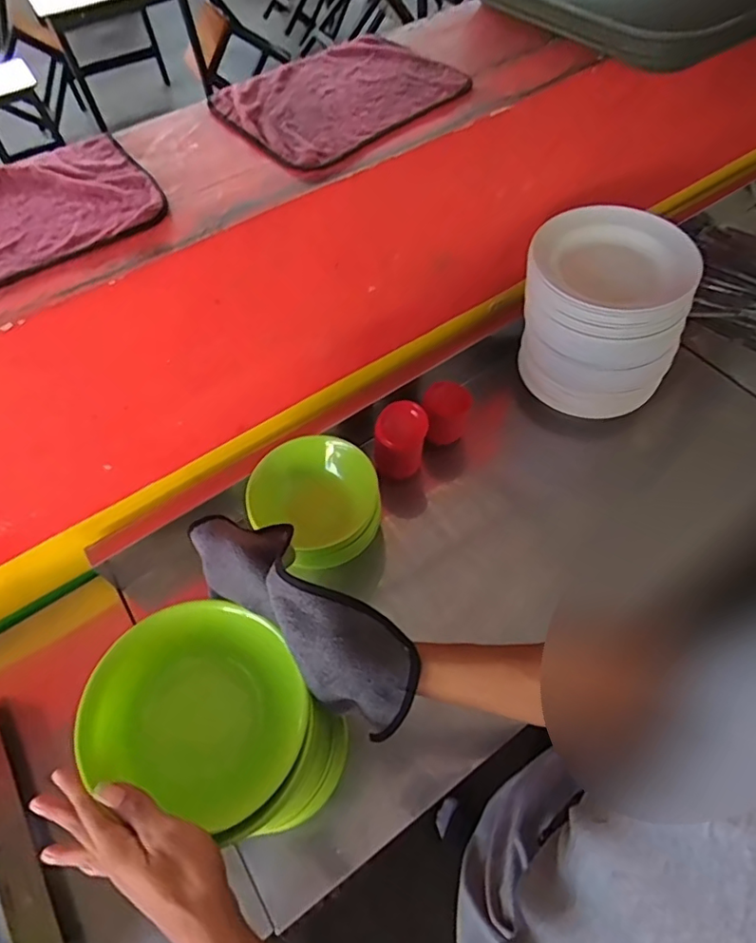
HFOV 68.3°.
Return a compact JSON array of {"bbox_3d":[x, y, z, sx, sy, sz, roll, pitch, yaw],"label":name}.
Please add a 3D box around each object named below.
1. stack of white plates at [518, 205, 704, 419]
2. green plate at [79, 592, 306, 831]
[{"bbox_3d":[0.330,-0.233,0.852,0.210,0.224,0.199,3,59,6],"label":"stack of white plates"},{"bbox_3d":[-0.145,0.190,0.463,0.164,0.037,0.149,24,53,-6],"label":"green plate"}]

